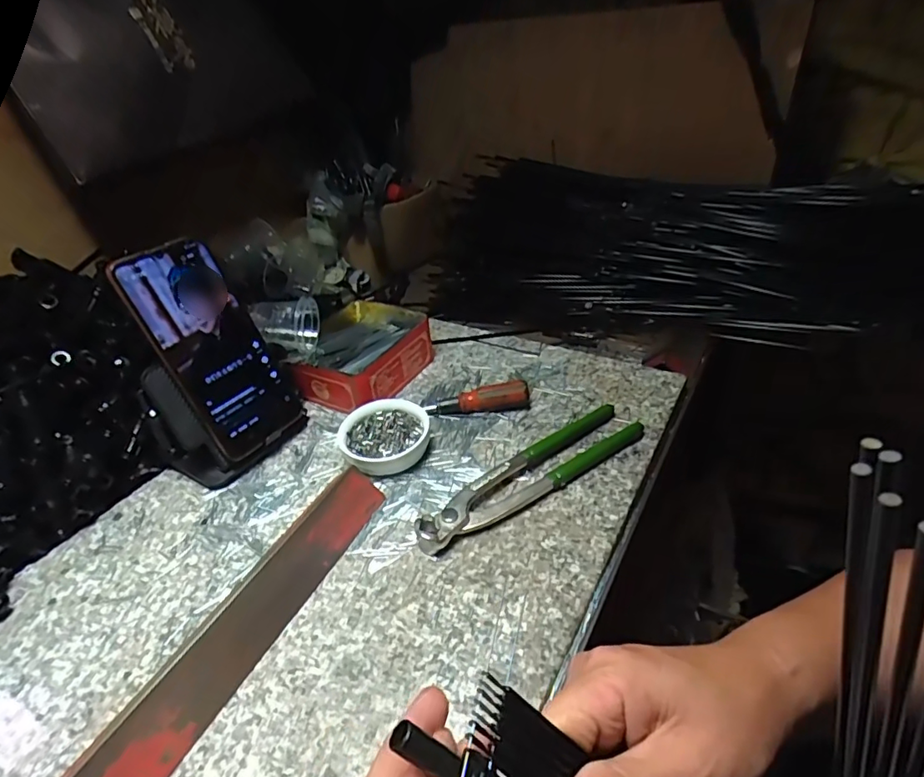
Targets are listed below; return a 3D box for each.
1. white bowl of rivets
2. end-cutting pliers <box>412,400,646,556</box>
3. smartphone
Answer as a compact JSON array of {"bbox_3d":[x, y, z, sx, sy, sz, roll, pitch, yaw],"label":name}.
[{"bbox_3d":[-0.062,0.042,0.429,0.071,0.027,0.067,-3,36,3],"label":"white bowl of rivets"},{"bbox_3d":[0.053,0.063,0.393,0.196,0.017,0.038,-26,41,-26],"label":"end-cutting pliers"},{"bbox_3d":[-0.191,-0.033,0.416,0.007,0.164,0.082,-7,26,44],"label":"smartphone"}]

